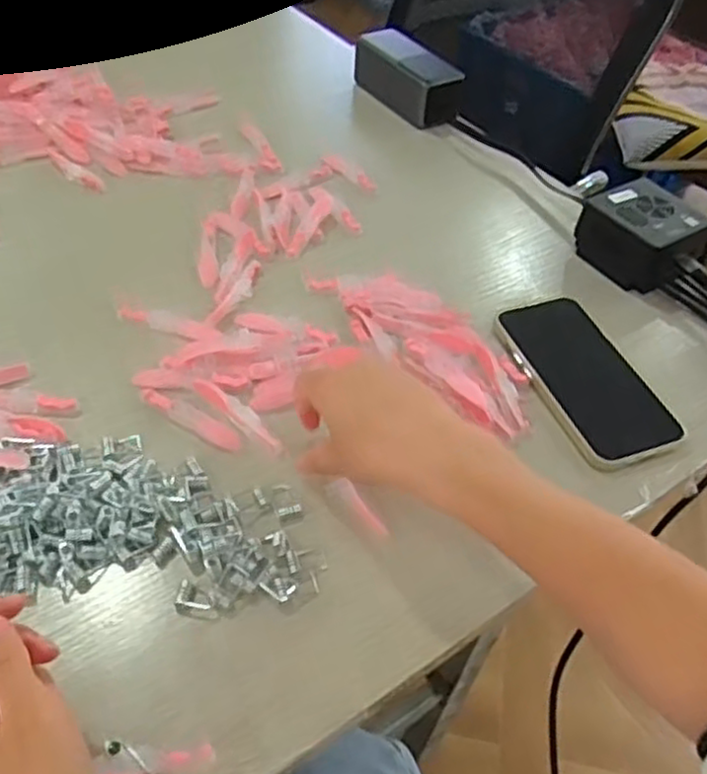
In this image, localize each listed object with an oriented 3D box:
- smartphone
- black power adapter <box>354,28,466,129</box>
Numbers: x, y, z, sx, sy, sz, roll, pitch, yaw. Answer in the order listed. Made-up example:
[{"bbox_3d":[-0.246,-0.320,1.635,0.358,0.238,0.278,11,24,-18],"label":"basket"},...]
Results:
[{"bbox_3d":[0.159,-0.008,0.490,0.072,0.013,0.140,-12,51,-17],"label":"smartphone"},{"bbox_3d":[0.056,-0.321,0.739,0.057,0.048,0.135,-24,55,-25],"label":"black power adapter"}]

